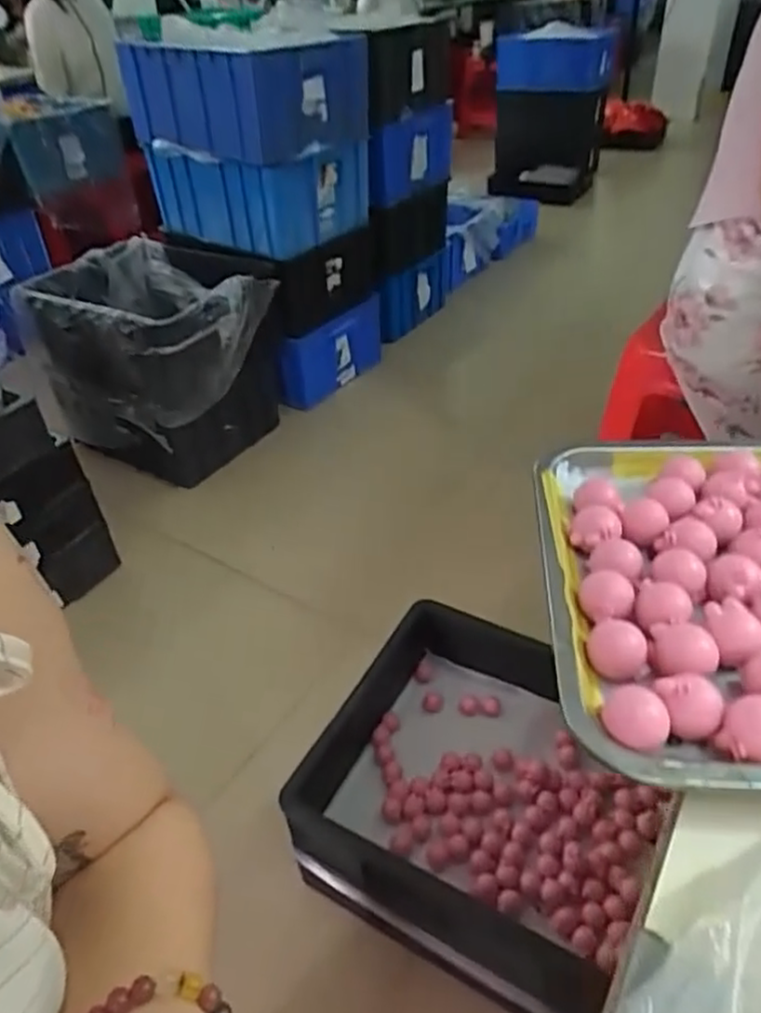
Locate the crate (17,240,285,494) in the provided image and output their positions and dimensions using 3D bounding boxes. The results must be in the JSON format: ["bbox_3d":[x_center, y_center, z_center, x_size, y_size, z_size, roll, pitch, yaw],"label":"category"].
[{"bbox_3d":[-0.566,-0.380,1.782,0.551,0.462,0.402,19,46,26],"label":"crate"}]

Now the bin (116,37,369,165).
[{"bbox_3d":[-0.314,-0.977,1.610,0.465,0.209,0.373,25,48,31],"label":"bin"}]

